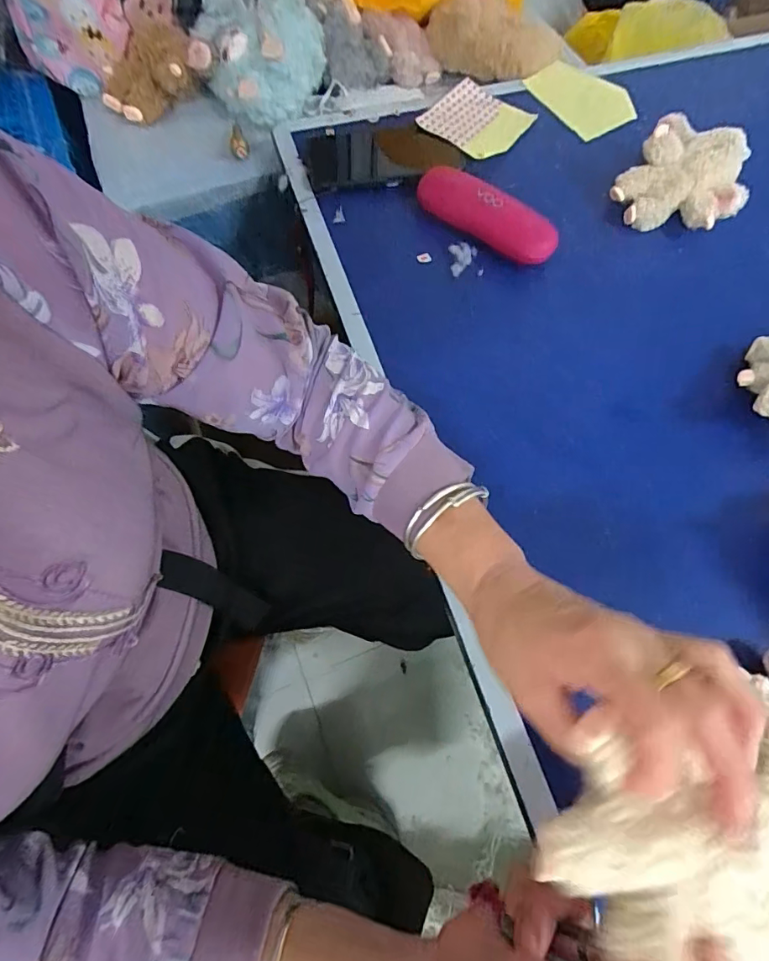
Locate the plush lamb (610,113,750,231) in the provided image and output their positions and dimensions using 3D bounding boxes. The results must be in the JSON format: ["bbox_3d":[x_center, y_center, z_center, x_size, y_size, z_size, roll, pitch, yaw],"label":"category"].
[{"bbox_3d":[0.307,-0.303,0.491,0.109,0.066,0.108,0,67,-1],"label":"plush lamb"}]

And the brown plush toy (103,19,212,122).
[{"bbox_3d":[-0.270,-0.478,0.562,0.124,0.060,0.085,-31,71,-13],"label":"brown plush toy"}]

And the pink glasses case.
[{"bbox_3d":[0.100,-0.265,0.483,0.151,0.038,0.044,30,70,11],"label":"pink glasses case"}]

